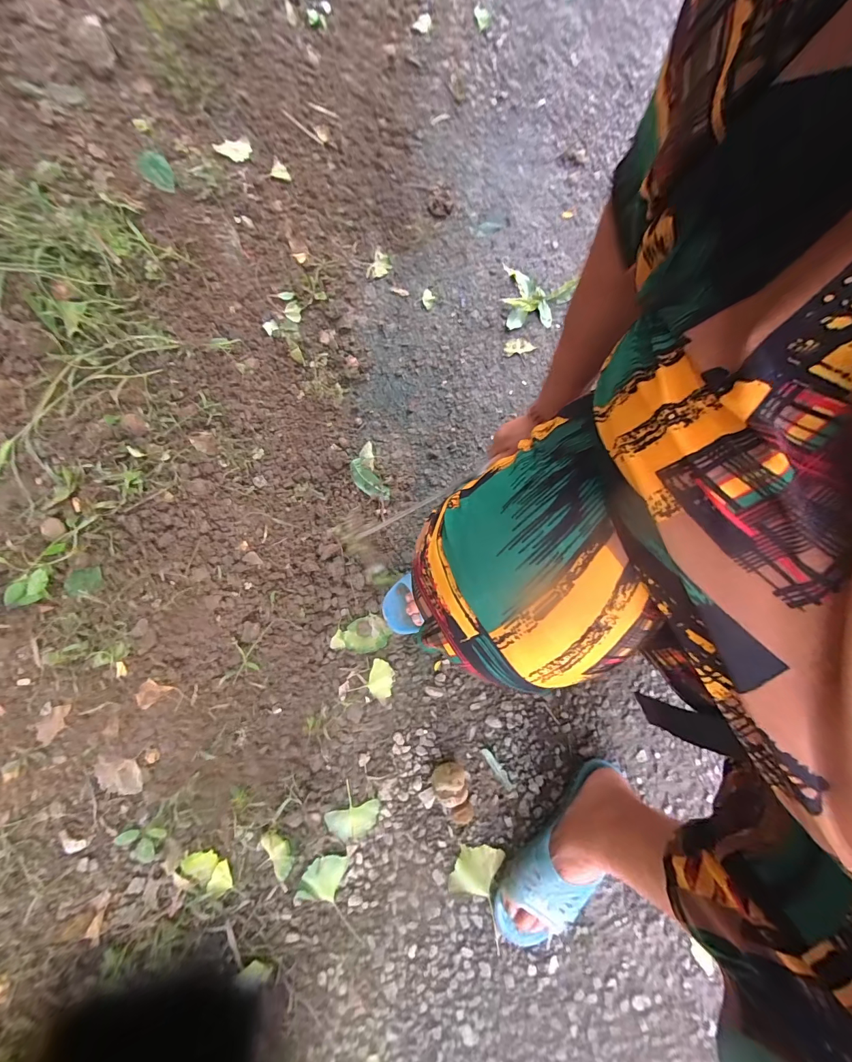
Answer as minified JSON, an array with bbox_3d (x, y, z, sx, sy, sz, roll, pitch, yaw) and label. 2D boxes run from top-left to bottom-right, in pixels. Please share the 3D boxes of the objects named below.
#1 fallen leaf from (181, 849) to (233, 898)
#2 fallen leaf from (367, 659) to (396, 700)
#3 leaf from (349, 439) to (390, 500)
[{"bbox_3d":[-0.269,0.422,0.474,0.067,0.009,0.031,44,43,-9],"label":"fallen leaf"},{"bbox_3d":[-0.064,0.217,0.559,0.038,0.006,0.050,23,74,-16],"label":"fallen leaf"},{"bbox_3d":[-0.098,-0.097,0.634,0.047,0.018,0.104,-21,76,-7],"label":"leaf"}]

